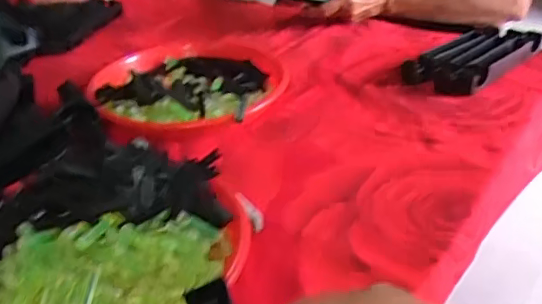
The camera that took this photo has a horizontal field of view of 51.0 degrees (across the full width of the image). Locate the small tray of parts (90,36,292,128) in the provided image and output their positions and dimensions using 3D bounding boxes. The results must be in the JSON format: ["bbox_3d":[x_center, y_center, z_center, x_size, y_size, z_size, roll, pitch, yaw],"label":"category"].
[{"bbox_3d":[-0.102,-0.093,0.718,0.238,0.046,0.246,-3,32,0],"label":"small tray of parts"}]

